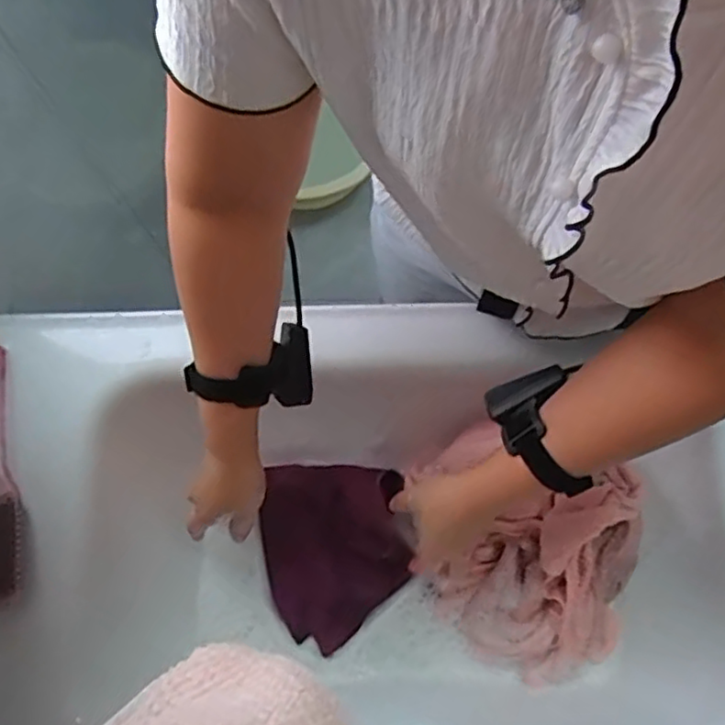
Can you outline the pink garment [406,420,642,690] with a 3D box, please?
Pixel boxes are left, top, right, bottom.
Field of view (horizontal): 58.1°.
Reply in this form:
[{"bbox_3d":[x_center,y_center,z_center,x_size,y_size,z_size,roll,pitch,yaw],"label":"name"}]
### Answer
[{"bbox_3d":[0.150,0.189,0.630,0.220,0.136,0.206,0,75,1],"label":"pink garment"}]

